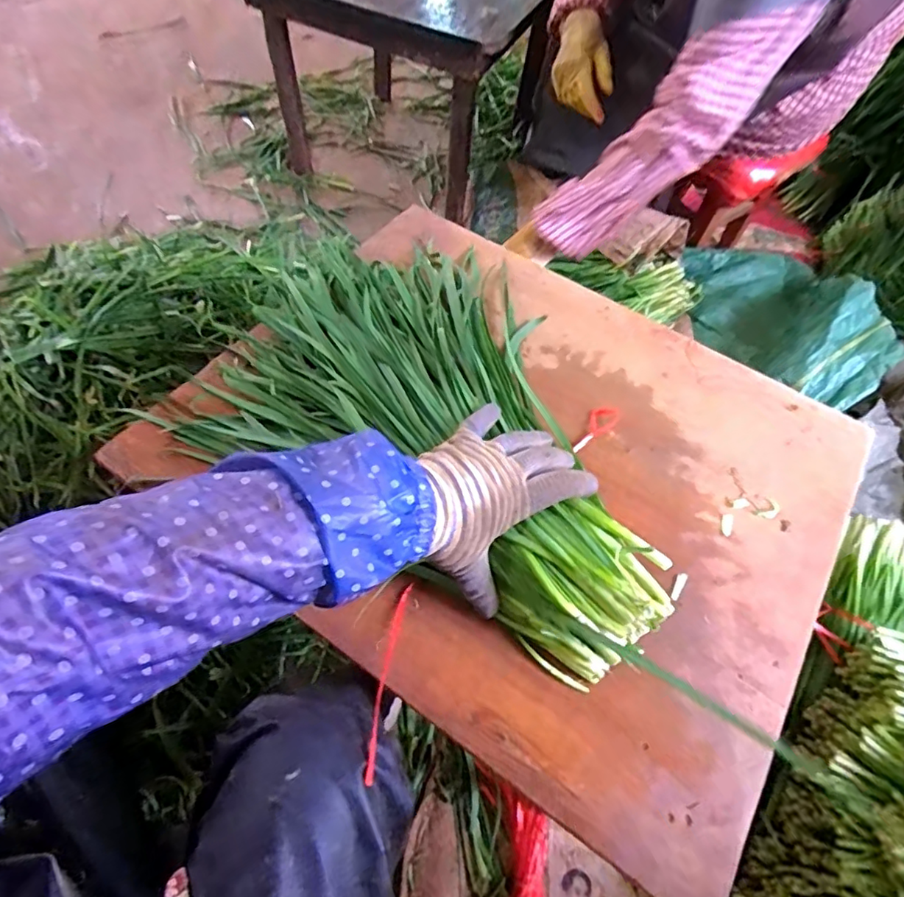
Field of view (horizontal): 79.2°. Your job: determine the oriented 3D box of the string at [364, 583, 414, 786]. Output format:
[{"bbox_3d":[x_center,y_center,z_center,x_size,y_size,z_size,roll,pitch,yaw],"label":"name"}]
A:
[{"bbox_3d":[-0.049,0.167,0.402,0.006,0.015,0.139,25,48,-16],"label":"string"}]

